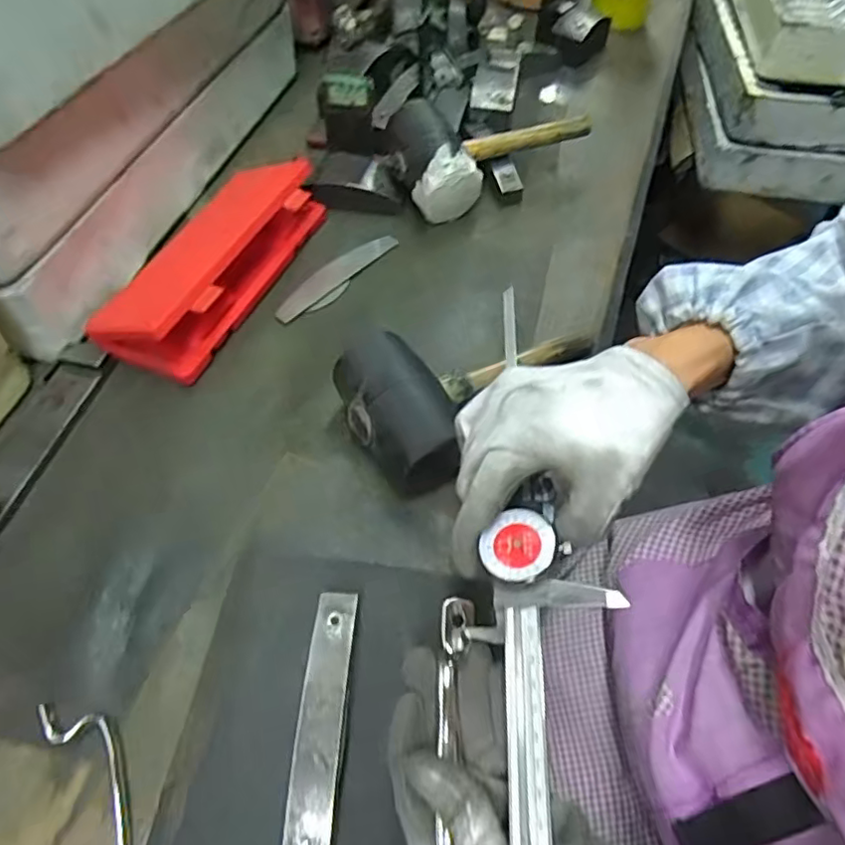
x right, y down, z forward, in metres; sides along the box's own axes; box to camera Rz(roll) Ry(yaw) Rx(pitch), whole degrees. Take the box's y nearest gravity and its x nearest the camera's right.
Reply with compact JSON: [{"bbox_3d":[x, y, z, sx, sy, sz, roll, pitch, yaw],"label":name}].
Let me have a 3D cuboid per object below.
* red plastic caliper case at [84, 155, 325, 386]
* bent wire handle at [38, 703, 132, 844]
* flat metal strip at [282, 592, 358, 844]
[{"bbox_3d":[-0.191,-0.154,0.550,0.095,0.056,0.247,18,56,11],"label":"red plastic caliper case"},{"bbox_3d":[-0.188,0.217,0.333,0.040,0.008,0.128,-8,54,-28],"label":"bent wire handle"},{"bbox_3d":[-0.056,0.167,0.332,0.024,0.012,0.147,3,56,1],"label":"flat metal strip"}]

